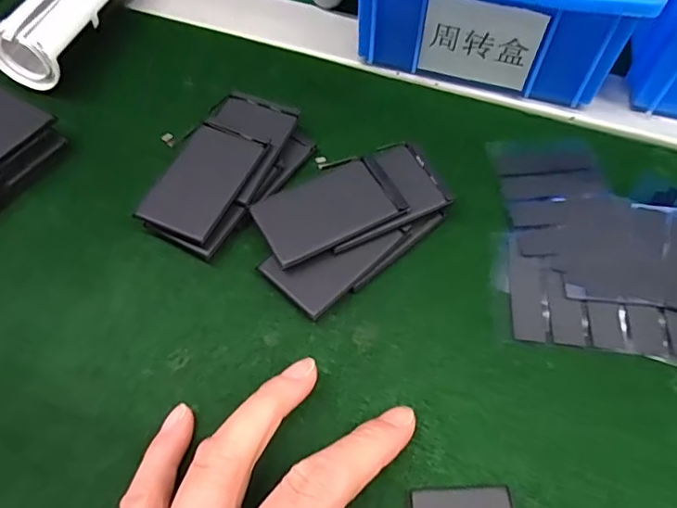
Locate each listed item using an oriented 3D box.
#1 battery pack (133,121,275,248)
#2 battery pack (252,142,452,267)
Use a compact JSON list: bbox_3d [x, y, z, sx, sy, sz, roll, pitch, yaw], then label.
[{"bbox_3d":[-0.057,-0.032,0.232,0.032,0.004,0.056,24,66,6],"label":"battery pack"},{"bbox_3d":[-0.005,-0.020,0.225,0.058,0.004,0.037,-25,64,-14],"label":"battery pack"}]

